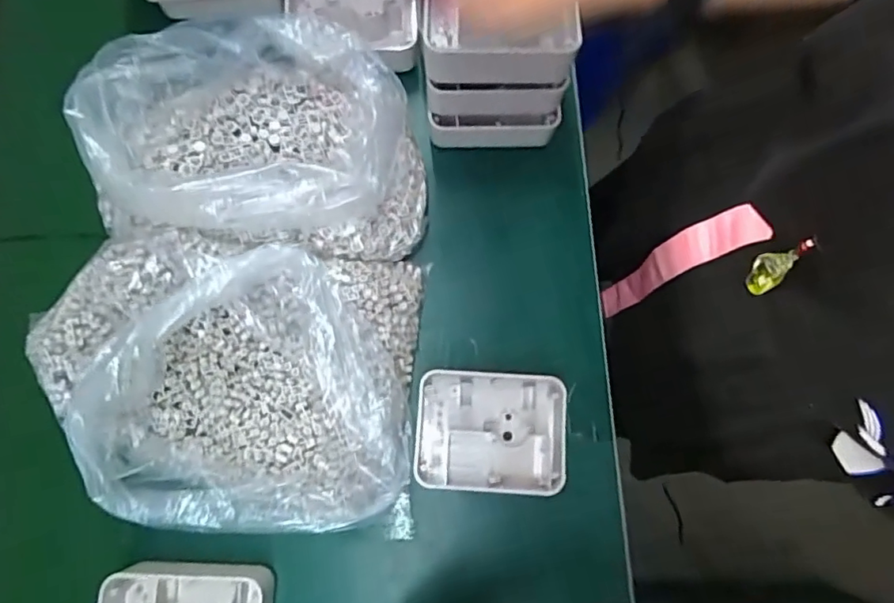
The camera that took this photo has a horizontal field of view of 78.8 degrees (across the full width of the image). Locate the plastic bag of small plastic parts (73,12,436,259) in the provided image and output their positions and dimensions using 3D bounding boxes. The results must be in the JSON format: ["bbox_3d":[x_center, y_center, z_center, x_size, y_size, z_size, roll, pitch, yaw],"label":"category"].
[{"bbox_3d":[-0.167,-0.160,0.499,0.292,0.097,0.224,2,79,-1],"label":"plastic bag of small plastic parts"}]

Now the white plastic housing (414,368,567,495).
[{"bbox_3d":[0.038,0.115,0.488,0.128,0.039,0.102,1,79,-1],"label":"white plastic housing"}]

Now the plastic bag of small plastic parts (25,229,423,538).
[{"bbox_3d":[-0.185,0.057,0.440,0.313,0.101,0.233,4,79,0],"label":"plastic bag of small plastic parts"}]

